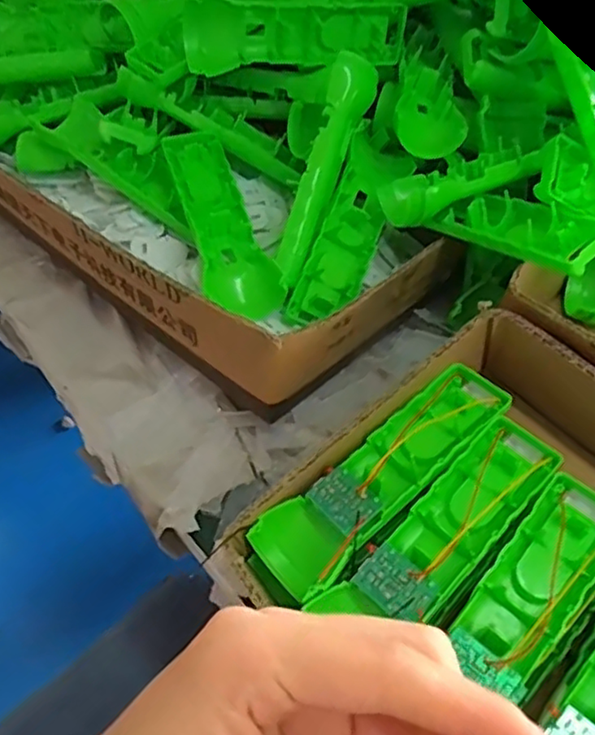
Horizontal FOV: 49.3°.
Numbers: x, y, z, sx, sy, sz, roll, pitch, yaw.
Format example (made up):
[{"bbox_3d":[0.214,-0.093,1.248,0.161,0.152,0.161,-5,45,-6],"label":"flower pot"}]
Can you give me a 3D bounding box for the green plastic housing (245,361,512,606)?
[{"bbox_3d":[0.050,0.056,0.357,0.165,0.034,0.047,-38,61,-18],"label":"green plastic housing"}]

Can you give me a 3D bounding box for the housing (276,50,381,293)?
[{"bbox_3d":[0.017,-0.135,0.444,0.029,0.035,0.164,18,83,9],"label":"housing"}]

